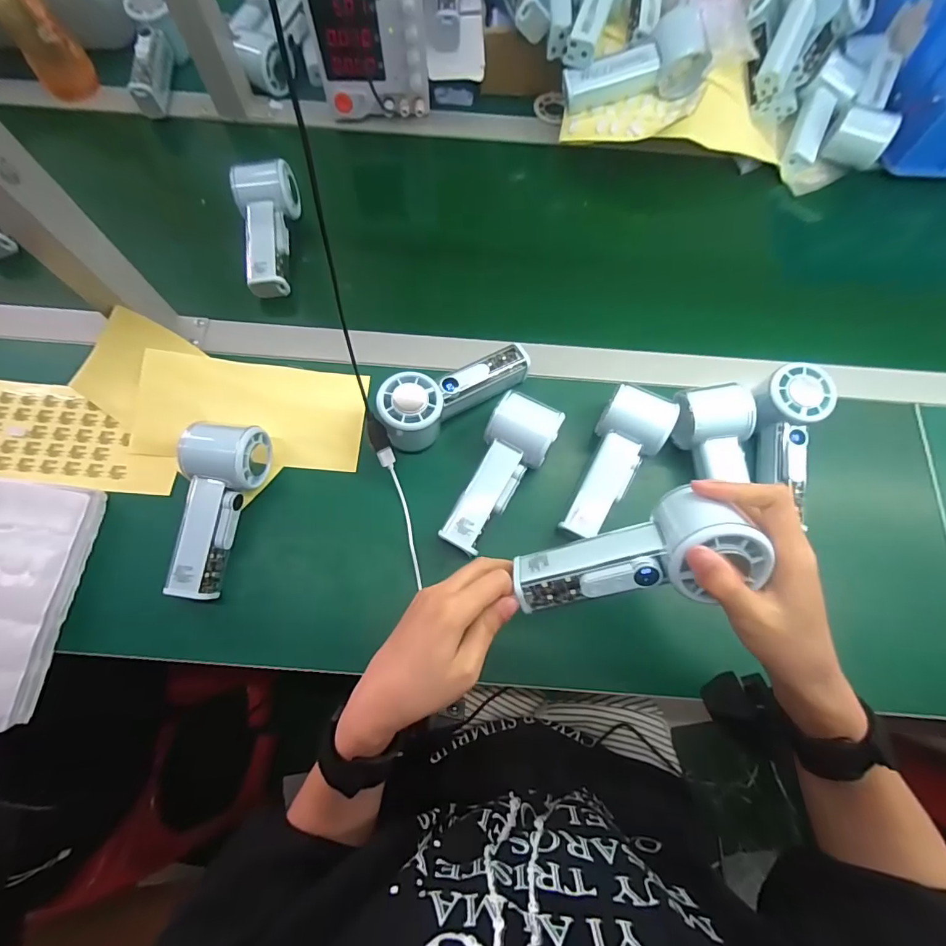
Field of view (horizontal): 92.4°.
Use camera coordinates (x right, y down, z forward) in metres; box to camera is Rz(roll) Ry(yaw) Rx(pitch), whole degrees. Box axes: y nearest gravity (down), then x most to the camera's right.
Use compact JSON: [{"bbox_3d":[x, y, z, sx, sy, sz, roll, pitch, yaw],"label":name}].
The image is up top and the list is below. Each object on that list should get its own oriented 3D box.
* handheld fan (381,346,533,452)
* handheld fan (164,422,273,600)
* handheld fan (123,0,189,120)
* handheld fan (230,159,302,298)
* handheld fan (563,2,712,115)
[{"bbox_3d":[-0.012,-0.073,0.427,0.153,0.055,0.058,-22,73,-9],"label":"handheld fan"},{"bbox_3d":[-0.226,0.030,0.388,0.058,0.057,0.146,7,71,1],"label":"handheld fan"},{"bbox_3d":[-0.401,-0.535,0.573,0.049,0.057,0.159,-8,71,-4],"label":"handheld fan"},{"bbox_3d":[-0.227,-0.267,0.491,0.058,0.050,0.142,-3,71,-2],"label":"handheld fan"},{"bbox_3d":[0.179,-0.458,0.517,0.157,0.045,0.074,-16,72,7],"label":"handheld fan"}]

